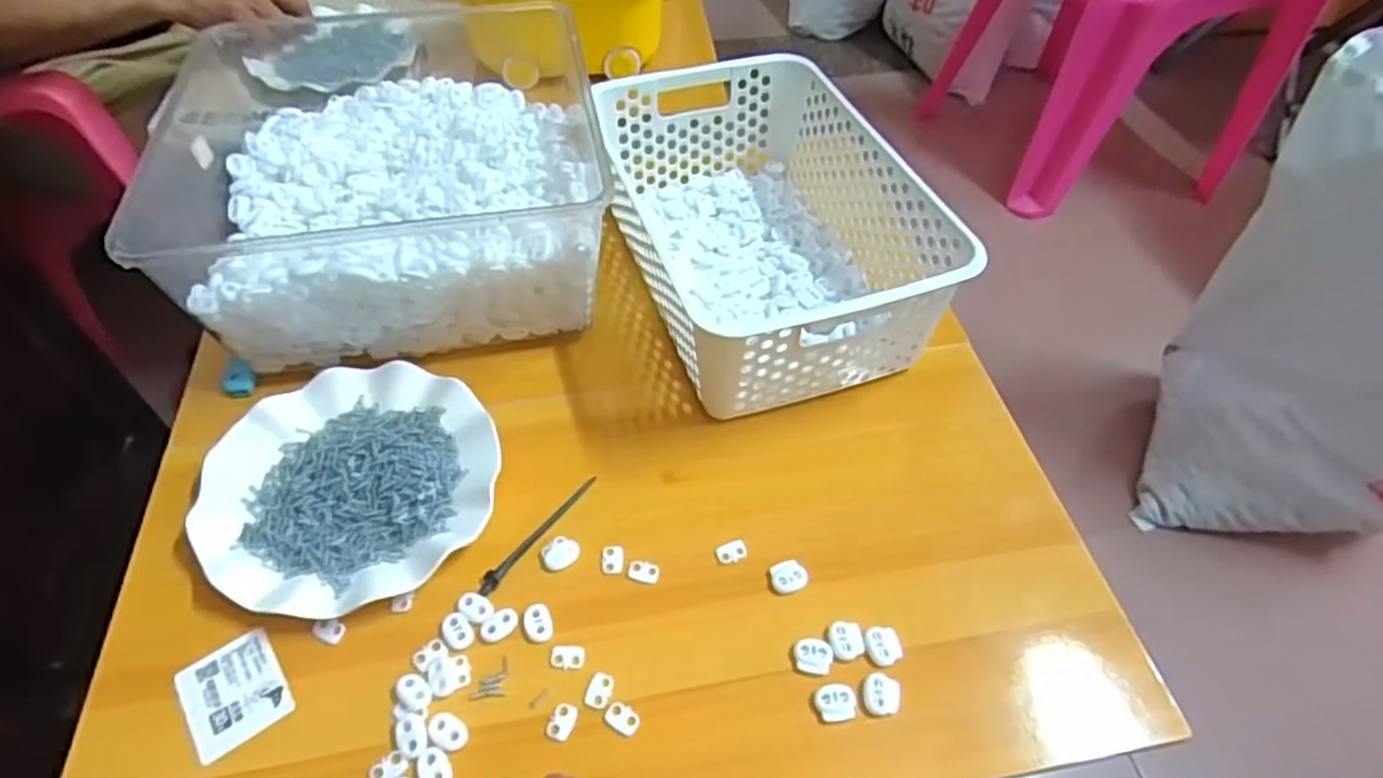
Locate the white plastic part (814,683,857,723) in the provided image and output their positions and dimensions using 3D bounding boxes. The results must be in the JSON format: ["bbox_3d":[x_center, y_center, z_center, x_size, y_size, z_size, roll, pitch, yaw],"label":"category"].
[{"bbox_3d":[0.080,0.173,0.407,0.021,0.005,0.018,-6,51,-7],"label":"white plastic part"}]

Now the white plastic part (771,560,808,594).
[{"bbox_3d":[0.060,0.116,0.456,0.022,0.005,0.020,-13,52,-13],"label":"white plastic part"}]

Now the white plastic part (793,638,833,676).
[{"bbox_3d":[0.070,0.155,0.427,0.022,0.004,0.020,10,51,6],"label":"white plastic part"}]

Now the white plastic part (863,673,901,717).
[{"bbox_3d":[0.105,0.169,0.408,0.018,0.008,0.022,-1,51,-3],"label":"white plastic part"}]

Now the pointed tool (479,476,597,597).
[{"bbox_3d":[-0.097,0.092,0.475,0.010,0.005,0.103,31,56,21],"label":"pointed tool"}]

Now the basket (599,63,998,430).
[{"bbox_3d":[0.055,-0.130,0.588,0.194,0.115,0.304,-13,52,-12],"label":"basket"}]

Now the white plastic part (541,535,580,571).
[{"bbox_3d":[-0.083,0.103,0.463,0.020,0.004,0.022,1,50,-1],"label":"white plastic part"}]

